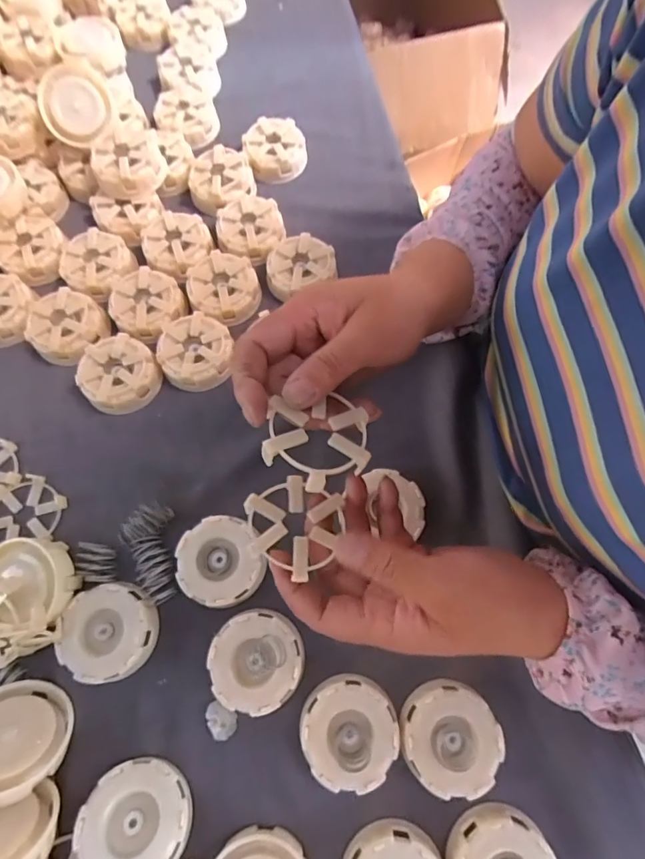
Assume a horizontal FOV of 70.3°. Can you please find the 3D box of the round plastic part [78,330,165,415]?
[{"bbox_3d":[-0.178,-0.049,0.401,0.065,0.023,0.064,0,71,-1],"label":"round plastic part"}]

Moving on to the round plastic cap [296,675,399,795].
[{"bbox_3d":[0.018,0.206,0.315,0.063,0.021,0.063,0,71,-1],"label":"round plastic cap"}]

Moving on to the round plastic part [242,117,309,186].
[{"bbox_3d":[-0.050,-0.295,0.486,0.061,0.028,0.061,0,71,-1],"label":"round plastic part"}]

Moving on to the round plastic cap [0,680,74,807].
[{"bbox_3d":[-0.198,0.196,0.291,0.067,0.012,0.066,17,26,-9],"label":"round plastic cap"}]

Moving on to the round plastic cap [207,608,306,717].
[{"bbox_3d":[-0.047,0.164,0.327,0.064,0.025,0.064,0,71,-1],"label":"round plastic cap"}]

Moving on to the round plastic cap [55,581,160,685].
[{"bbox_3d":[-0.154,0.147,0.335,0.066,0.019,0.062,0,71,-1],"label":"round plastic cap"}]

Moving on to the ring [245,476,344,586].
[{"bbox_3d":[-0.019,0.054,0.272,0.057,0.010,0.052,0,71,-1],"label":"ring"}]

